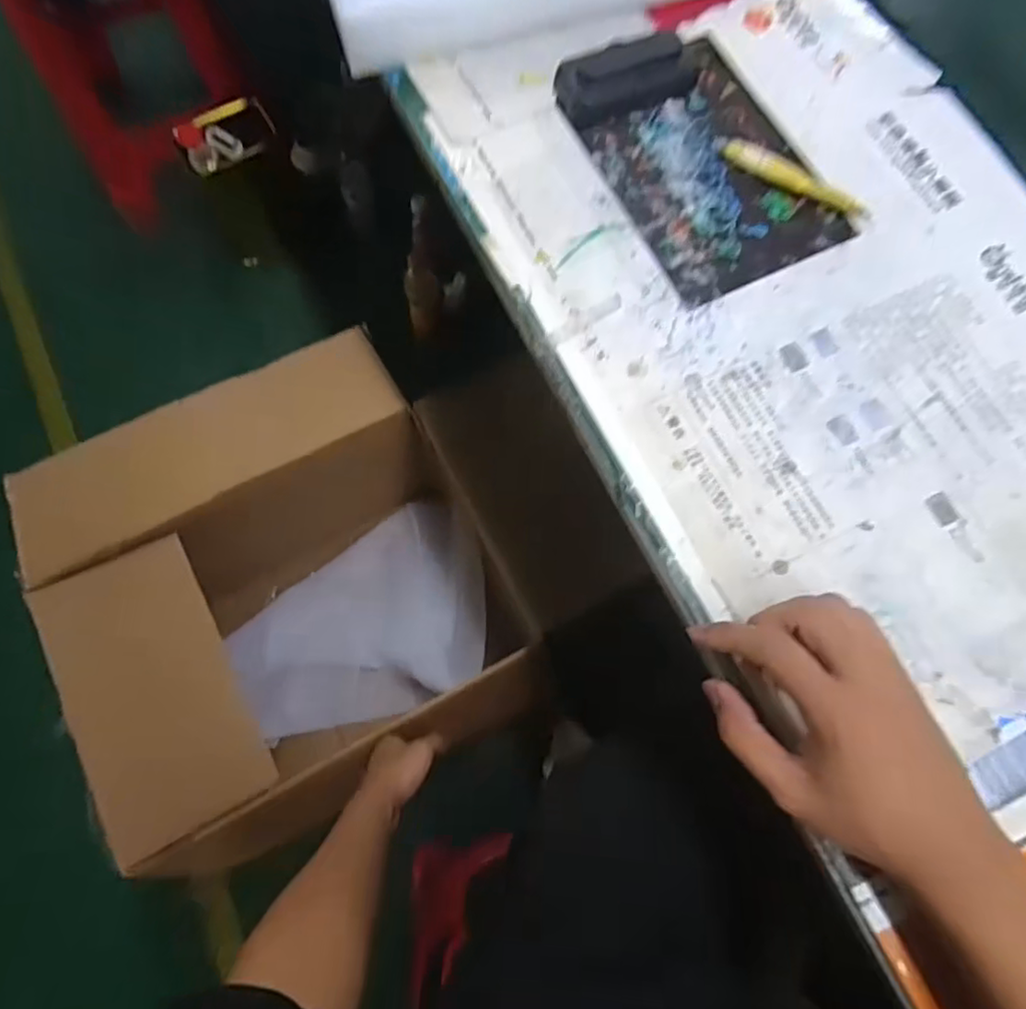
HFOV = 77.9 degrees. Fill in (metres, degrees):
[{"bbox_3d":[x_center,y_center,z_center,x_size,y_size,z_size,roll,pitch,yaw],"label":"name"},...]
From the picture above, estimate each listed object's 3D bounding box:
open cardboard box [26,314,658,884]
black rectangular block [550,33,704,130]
[{"bbox_3d":[-0.302,0.140,0.925,0.512,0.379,0.528,-26,76,-9],"label":"open cardboard box"},{"bbox_3d":[0.089,-0.327,0.484,0.109,0.026,0.043,-22,74,-5],"label":"black rectangular block"}]

